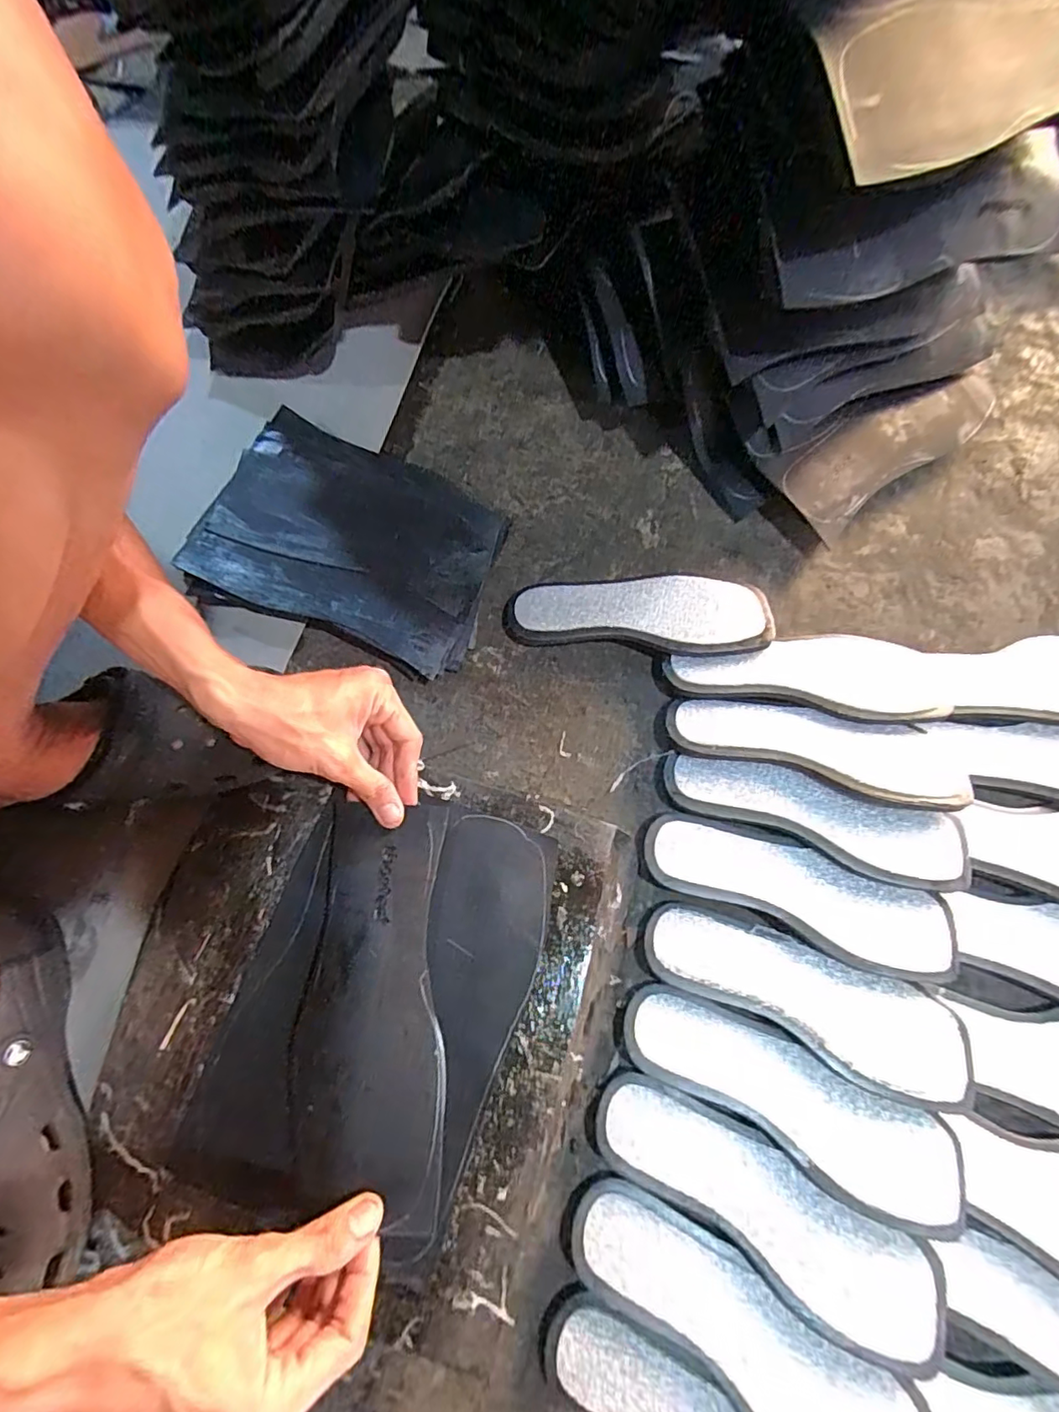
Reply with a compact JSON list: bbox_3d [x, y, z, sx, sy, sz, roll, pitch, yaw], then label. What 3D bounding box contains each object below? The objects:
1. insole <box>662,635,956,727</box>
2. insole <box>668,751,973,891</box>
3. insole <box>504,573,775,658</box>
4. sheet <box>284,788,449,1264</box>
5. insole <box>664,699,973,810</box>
[{"bbox_3d":[0.248,-0.033,0.485,0.244,0.013,0.086,6,72,2],"label":"insole"},{"bbox_3d":[0.231,0.090,0.448,0.234,0.016,0.061,16,72,5],"label":"insole"},{"bbox_3d":[0.101,-0.088,0.514,0.237,0.017,0.080,6,69,6],"label":"insole"},{"bbox_3d":[-0.106,0.193,0.363,0.094,0.012,0.248,-3,68,-1],"label":"sheet"},{"bbox_3d":[0.244,0.036,0.457,0.247,0.023,0.068,11,72,4],"label":"insole"}]

